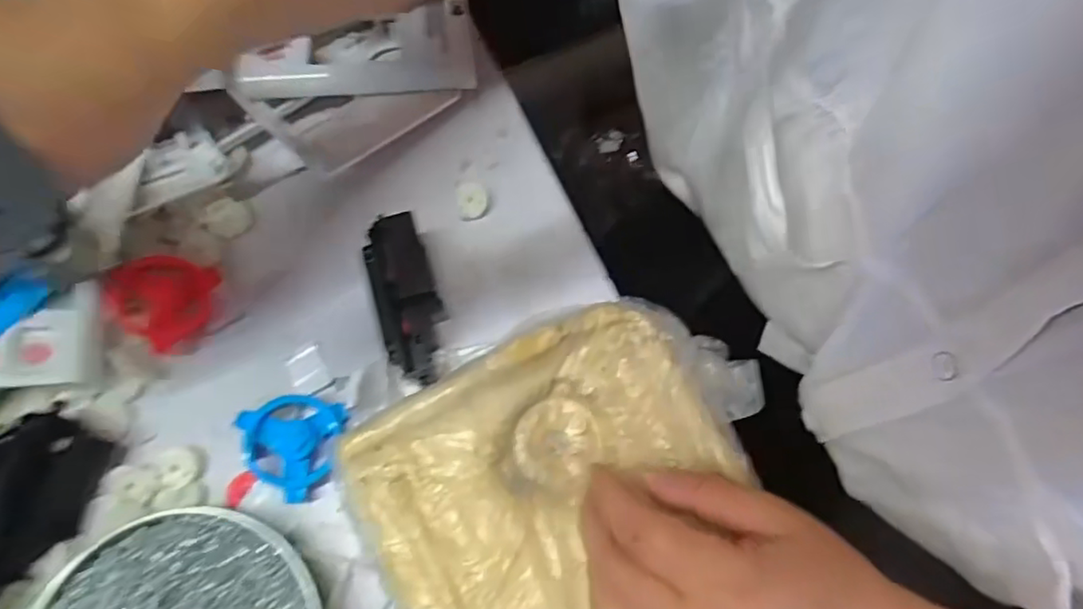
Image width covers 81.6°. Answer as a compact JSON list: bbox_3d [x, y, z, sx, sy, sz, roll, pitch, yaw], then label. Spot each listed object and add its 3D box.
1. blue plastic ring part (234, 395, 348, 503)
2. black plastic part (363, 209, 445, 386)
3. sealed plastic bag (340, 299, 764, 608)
[{"bbox_3d":[-0.134,0.072,0.334,0.050,0.020,0.051,0,69,-1],"label":"blue plastic ring part"},{"bbox_3d":[-0.077,-0.004,0.357,0.035,0.026,0.097,-16,70,-7],"label":"black plastic part"},{"bbox_3d":[0.019,0.089,0.310,0.208,0.031,0.160,-24,71,-10],"label":"sealed plastic bag"}]

